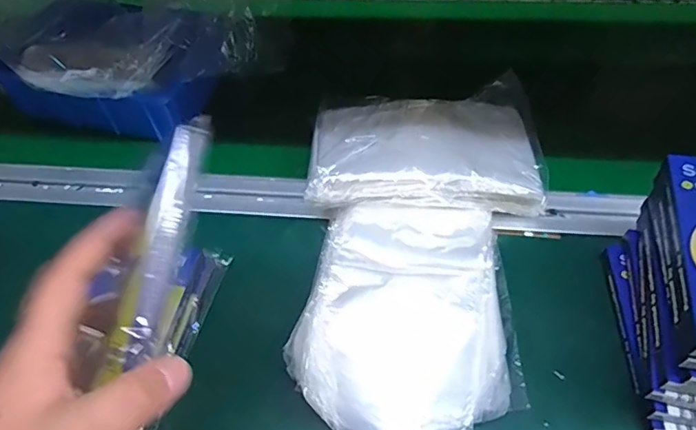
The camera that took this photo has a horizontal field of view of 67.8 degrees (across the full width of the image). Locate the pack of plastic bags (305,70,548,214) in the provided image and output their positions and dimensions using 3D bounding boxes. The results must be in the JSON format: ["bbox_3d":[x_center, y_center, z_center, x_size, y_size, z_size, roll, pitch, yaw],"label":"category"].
[{"bbox_3d":[0.067,-0.057,0.446,0.188,0.053,0.131,-2,52,2],"label":"pack of plastic bags"}]

